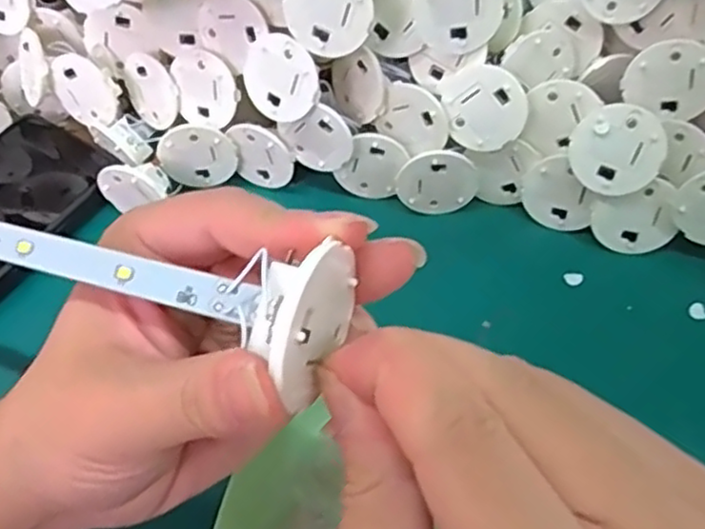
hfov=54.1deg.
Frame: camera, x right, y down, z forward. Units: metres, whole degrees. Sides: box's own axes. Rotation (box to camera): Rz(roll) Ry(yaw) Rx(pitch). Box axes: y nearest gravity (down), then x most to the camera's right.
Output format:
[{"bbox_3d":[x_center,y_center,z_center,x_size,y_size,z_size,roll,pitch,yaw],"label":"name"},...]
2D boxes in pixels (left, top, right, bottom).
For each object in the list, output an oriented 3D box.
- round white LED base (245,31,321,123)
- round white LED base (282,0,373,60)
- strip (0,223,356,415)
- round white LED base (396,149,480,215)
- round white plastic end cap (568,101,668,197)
[{"bbox_3d":[-0.033,-0.085,0.315,0.037,0.038,0.006,52,37,-3],"label":"round white LED base"},{"bbox_3d":[-0.010,-0.107,0.292,0.036,0.038,0.004,37,38,-6],"label":"round white LED base"},{"bbox_3d":[-0.120,-0.019,0.204,0.266,0.030,0.033,15,56,25],"label":"strip"},{"bbox_3d":[0.041,-0.039,0.332,0.037,0.037,0.008,-7,53,0],"label":"round white LED base"},{"bbox_3d":[0.114,-0.049,0.299,0.038,0.038,0.004,40,27,1],"label":"round white plastic end cap"}]

